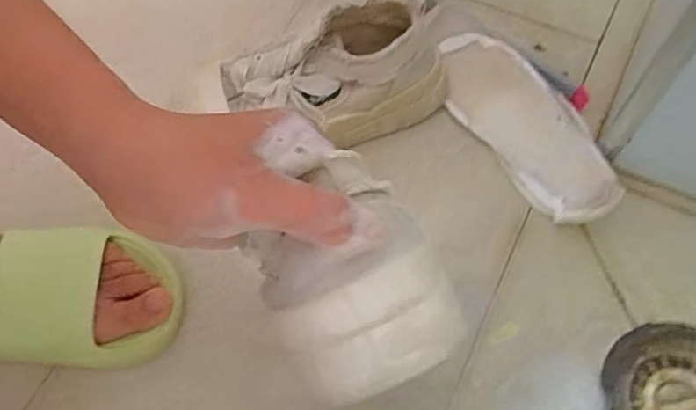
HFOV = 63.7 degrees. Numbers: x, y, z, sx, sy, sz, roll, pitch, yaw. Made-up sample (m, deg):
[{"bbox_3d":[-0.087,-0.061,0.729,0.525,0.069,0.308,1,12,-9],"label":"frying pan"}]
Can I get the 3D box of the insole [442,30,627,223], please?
[{"bbox_3d":[0.161,-0.075,0.518,0.081,0.030,0.209,-31,68,-10],"label":"insole"}]

